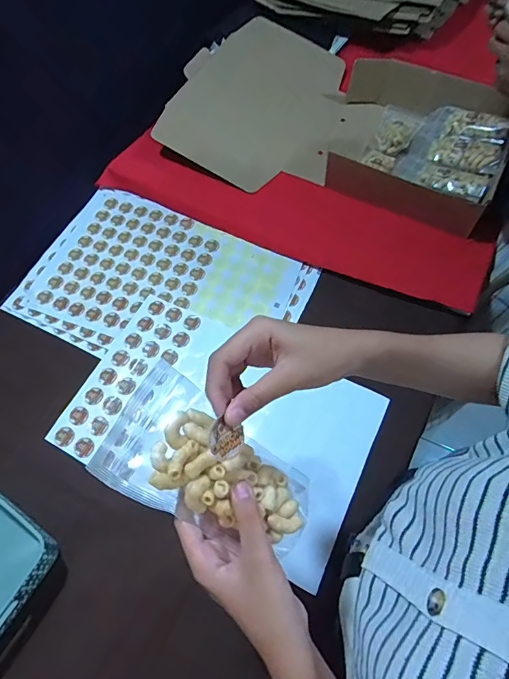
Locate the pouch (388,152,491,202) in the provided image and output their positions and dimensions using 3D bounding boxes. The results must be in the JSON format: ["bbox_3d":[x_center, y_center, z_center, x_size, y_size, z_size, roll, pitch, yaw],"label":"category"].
[{"bbox_3d":[0.369,-0.329,0.816,0.174,0.026,0.088,32,67,20],"label":"pouch"}]

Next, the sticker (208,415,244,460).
[{"bbox_3d":[-0.020,0.072,0.294,0.027,0.004,0.025,8,76,-33],"label":"sticker"}]

